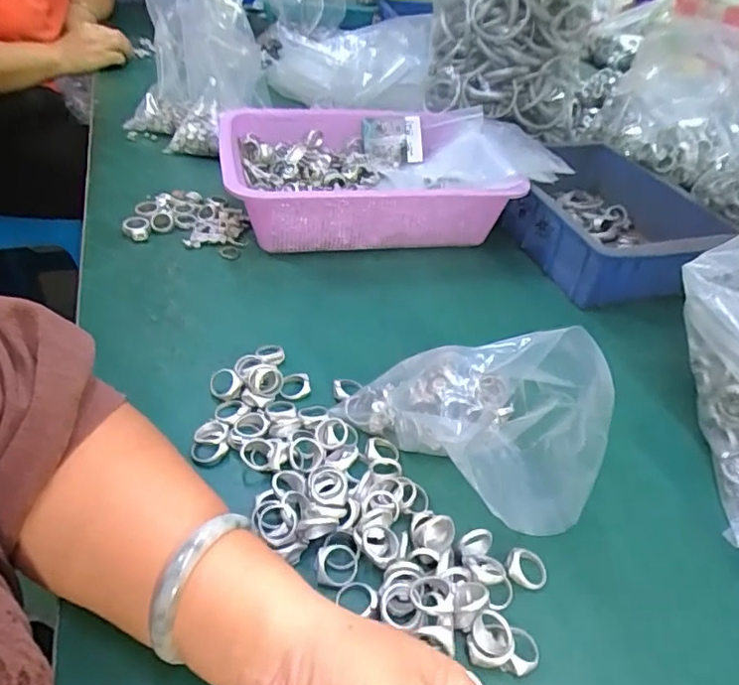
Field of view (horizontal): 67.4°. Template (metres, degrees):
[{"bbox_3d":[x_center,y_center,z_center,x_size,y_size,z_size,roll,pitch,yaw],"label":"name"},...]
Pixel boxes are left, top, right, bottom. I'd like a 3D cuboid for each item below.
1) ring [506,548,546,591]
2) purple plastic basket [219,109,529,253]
[{"bbox_3d":[0.092,0.132,0.323,0.024,0.006,0.021,18,42,15],"label":"ring"},{"bbox_3d":[-0.015,-0.177,0.611,0.277,0.092,0.222,-7,41,-14],"label":"purple plastic basket"}]

